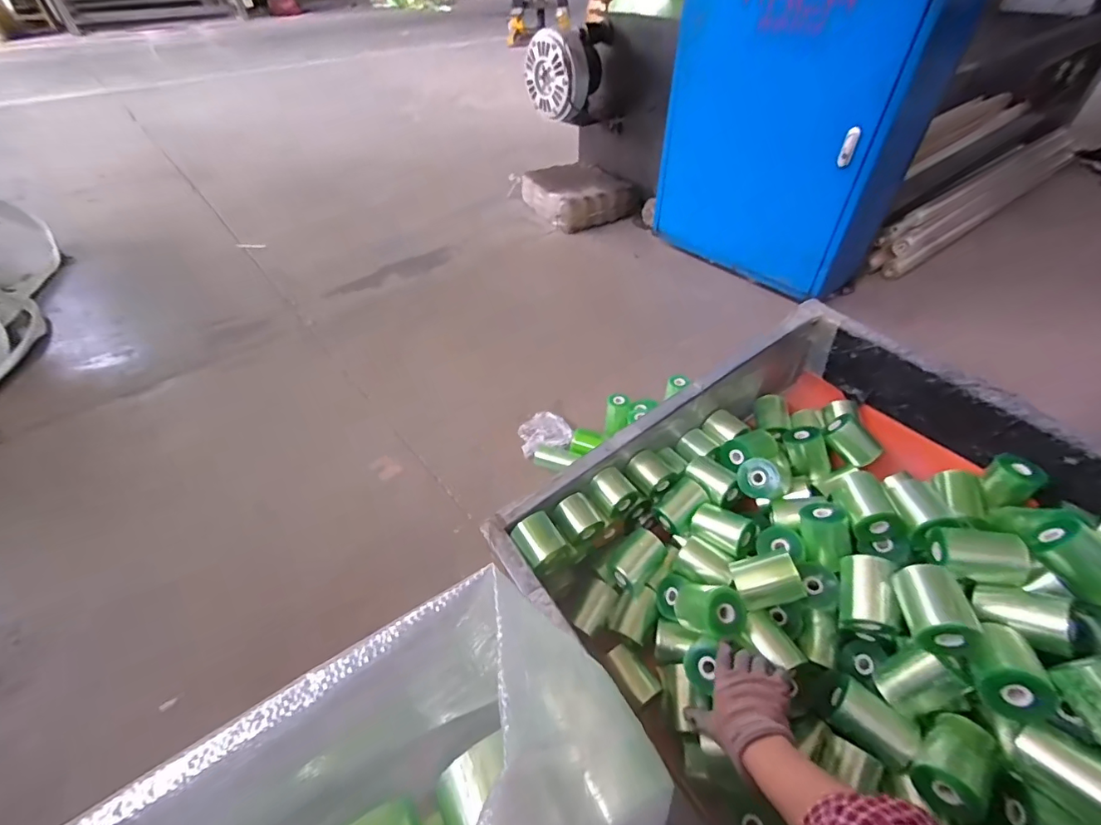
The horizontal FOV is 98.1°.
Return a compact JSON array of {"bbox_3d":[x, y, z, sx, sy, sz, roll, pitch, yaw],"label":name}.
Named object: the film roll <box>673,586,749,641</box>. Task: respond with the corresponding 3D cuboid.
[{"bbox_3d":[0.226,0.283,0.697,0.057,0.106,0.064,-20,84,-19],"label":"film roll"}]

